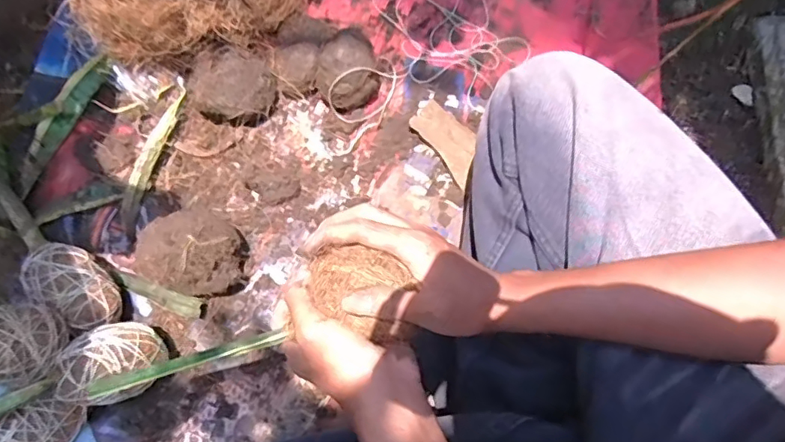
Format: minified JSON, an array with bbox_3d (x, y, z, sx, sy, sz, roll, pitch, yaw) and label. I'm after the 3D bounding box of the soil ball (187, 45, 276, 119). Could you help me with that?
[{"bbox_3d":[-0.180,-0.148,0.609,0.088,0.054,0.072,-17,73,-7],"label":"soil ball"}]

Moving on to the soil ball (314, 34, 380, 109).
[{"bbox_3d":[-0.052,-0.169,0.619,0.070,0.069,0.072,1,72,-2],"label":"soil ball"}]

